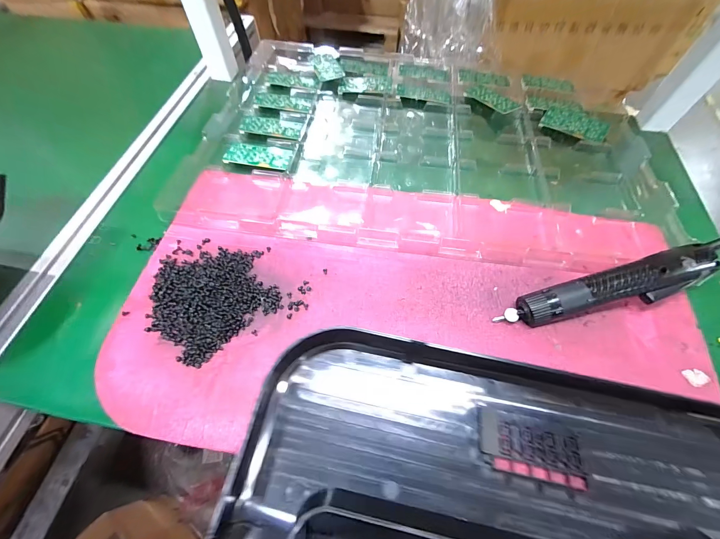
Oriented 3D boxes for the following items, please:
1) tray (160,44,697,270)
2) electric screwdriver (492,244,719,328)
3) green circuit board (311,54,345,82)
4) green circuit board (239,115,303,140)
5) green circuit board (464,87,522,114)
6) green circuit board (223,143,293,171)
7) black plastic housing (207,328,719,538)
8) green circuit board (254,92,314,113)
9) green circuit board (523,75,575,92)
[{"bbox_3d":[0.106,-0.213,0.479,0.648,0.018,0.443,7,61,4],"label":"tray"},{"bbox_3d":[0.254,0.023,0.322,0.212,0.030,0.039,-17,61,5],"label":"electric screwdriver"},{"bbox_3d":[-0.061,-0.378,0.572,0.050,0.004,0.087,-13,61,-10],"label":"green circuit board"},{"bbox_3d":[-0.140,-0.225,0.485,0.096,0.005,0.045,10,61,6],"label":"green circuit board"},{"bbox_3d":[0.226,-0.294,0.530,0.038,0.005,0.099,-34,62,-13],"label":"green circuit board"},{"bbox_3d":[-0.147,-0.165,0.448,0.094,0.008,0.045,10,61,6],"label":"green circuit board"},{"bbox_3d":[0.146,0.155,0.251,0.480,0.052,0.180,5,61,4],"label":"black plastic housing"},{"bbox_3d":[-0.129,-0.284,0.519,0.096,0.004,0.043,8,61,4],"label":"green circuit board"},{"bbox_3d":[0.349,-0.346,0.572,0.091,0.007,0.038,9,61,5],"label":"green circuit board"}]

